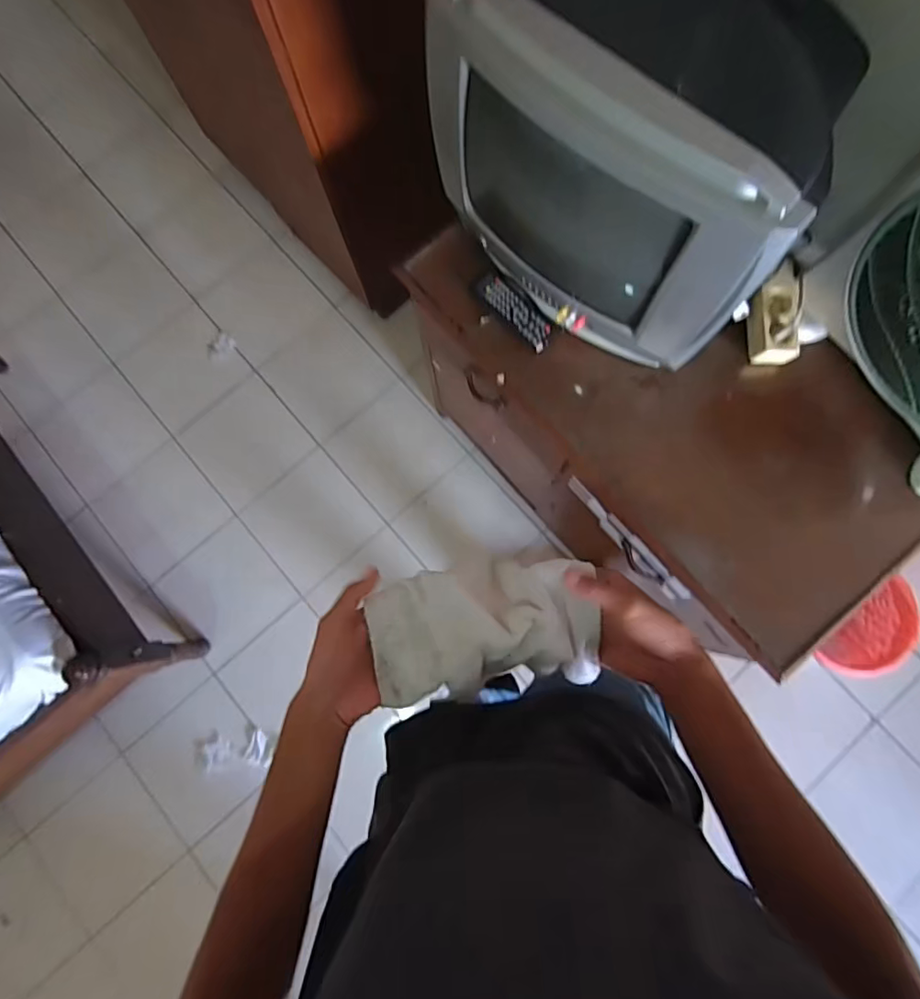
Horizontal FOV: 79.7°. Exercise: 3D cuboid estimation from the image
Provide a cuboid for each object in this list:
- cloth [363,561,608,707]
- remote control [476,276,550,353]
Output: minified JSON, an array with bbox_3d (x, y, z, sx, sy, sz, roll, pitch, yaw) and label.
[{"bbox_3d":[0.023,0.114,0.503,0.191,0.078,0.108,-12,82,1],"label":"cloth"},{"bbox_3d":[0.087,-0.285,0.841,0.046,0.021,0.138,-43,82,-3],"label":"remote control"}]

